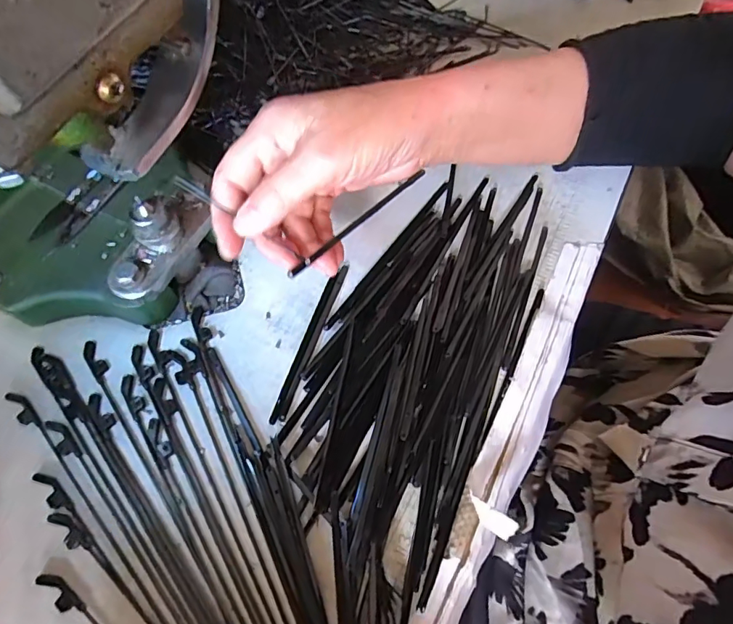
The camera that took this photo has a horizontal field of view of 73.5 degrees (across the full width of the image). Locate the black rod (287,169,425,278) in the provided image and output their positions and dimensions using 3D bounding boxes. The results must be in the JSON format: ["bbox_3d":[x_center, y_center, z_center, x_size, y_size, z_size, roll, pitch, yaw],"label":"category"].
[{"bbox_3d":[-0.004,-0.049,0.267,0.096,0.005,0.004,-40,71,-12],"label":"black rod"}]

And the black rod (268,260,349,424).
[{"bbox_3d":[-0.032,0.016,0.283,0.009,0.005,0.102,17,67,9],"label":"black rod"}]

